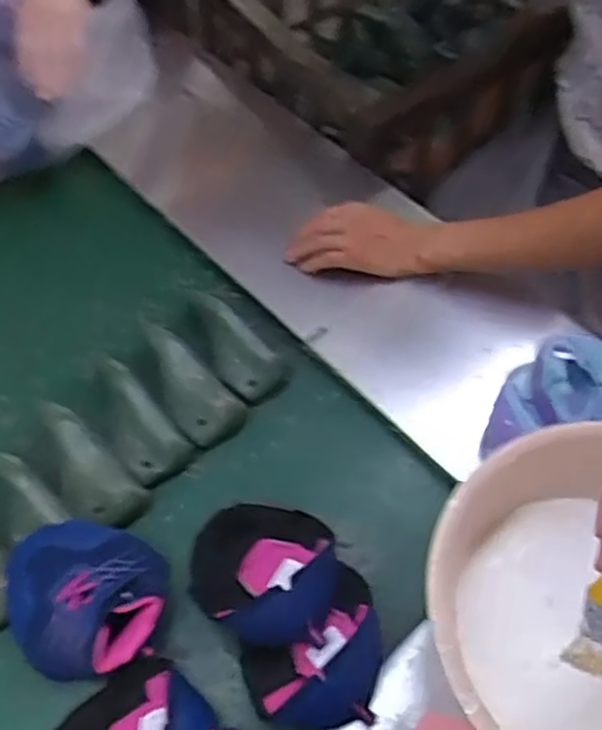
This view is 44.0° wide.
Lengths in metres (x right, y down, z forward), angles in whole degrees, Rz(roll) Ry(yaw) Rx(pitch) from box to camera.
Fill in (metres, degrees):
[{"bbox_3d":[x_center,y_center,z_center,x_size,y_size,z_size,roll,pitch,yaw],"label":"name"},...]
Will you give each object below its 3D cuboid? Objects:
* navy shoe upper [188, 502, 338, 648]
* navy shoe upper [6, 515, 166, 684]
[{"bbox_3d":[-0.037,0.189,0.694,0.138,0.085,0.128,0,59,0],"label":"navy shoe upper"},{"bbox_3d":[-0.199,0.217,0.692,0.139,0.062,0.131,0,59,0],"label":"navy shoe upper"}]

